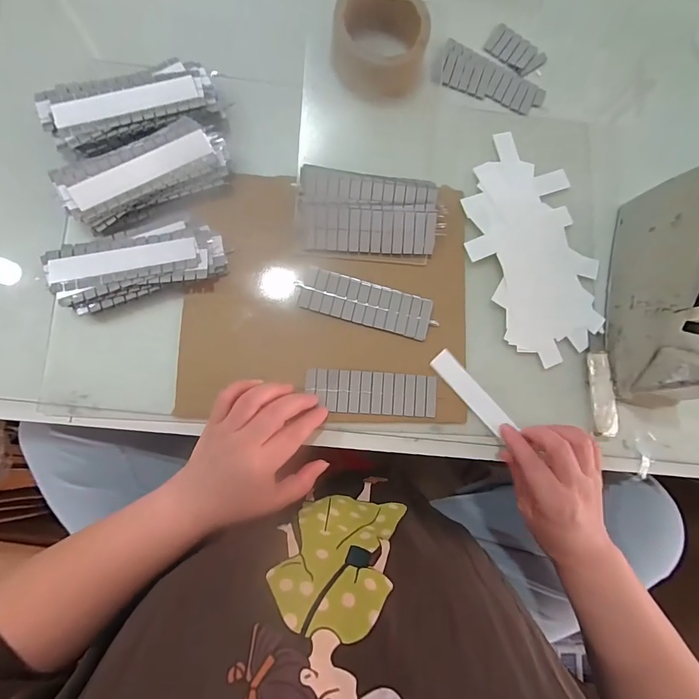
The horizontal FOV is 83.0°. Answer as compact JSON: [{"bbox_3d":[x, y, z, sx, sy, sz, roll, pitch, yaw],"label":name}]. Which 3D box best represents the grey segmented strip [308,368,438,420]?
[{"bbox_3d":[0.022,0.041,0.376,0.123,0.004,0.041,6,83,-5],"label":"grey segmented strip"}]

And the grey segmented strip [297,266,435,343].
[{"bbox_3d":[0.016,-0.045,0.383,0.130,0.004,0.040,15,82,-4],"label":"grey segmented strip"}]

